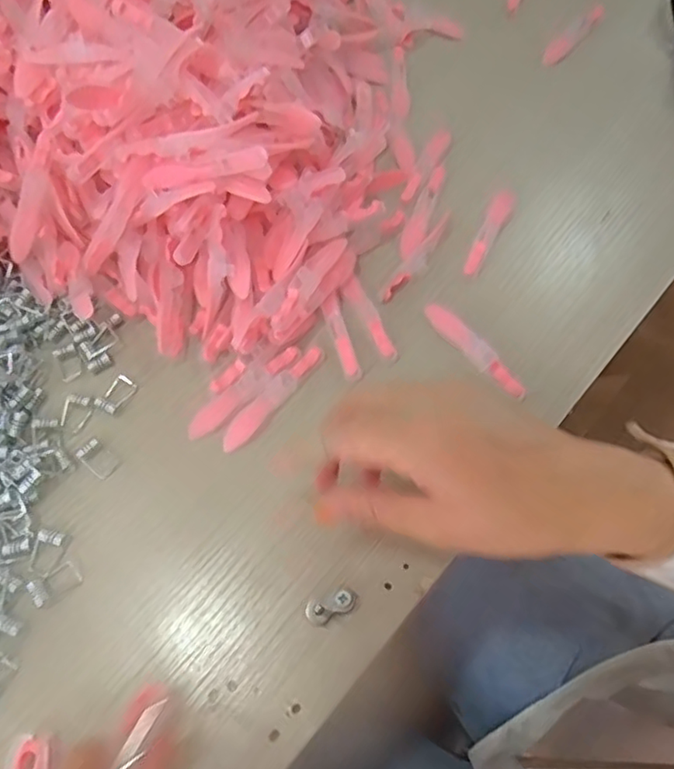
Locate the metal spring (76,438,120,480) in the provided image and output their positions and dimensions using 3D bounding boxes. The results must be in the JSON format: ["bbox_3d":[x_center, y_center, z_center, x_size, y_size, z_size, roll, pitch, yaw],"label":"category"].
[{"bbox_3d":[-0.130,0.041,0.326,0.022,0.005,0.014,36,69,14],"label":"metal spring"}]

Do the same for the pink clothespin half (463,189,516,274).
[{"bbox_3d":[0.099,-0.100,0.388,0.015,0.006,0.070,26,67,10],"label":"pink clothespin half"}]

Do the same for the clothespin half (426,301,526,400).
[{"bbox_3d":[0.081,-0.021,0.350,0.013,0.011,0.077,-35,71,-16],"label":"clothespin half"}]

